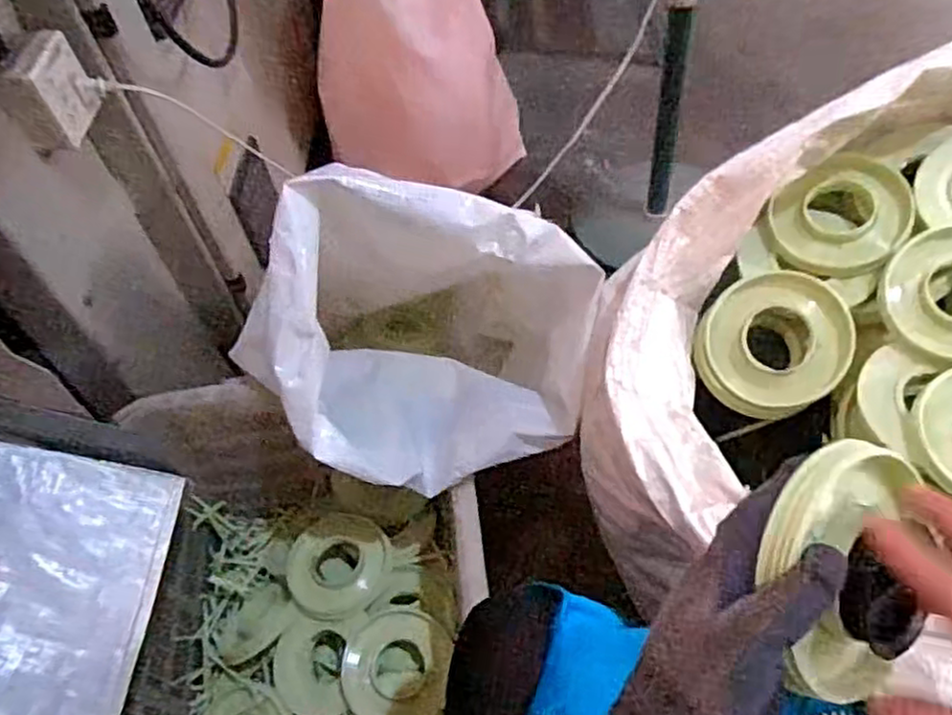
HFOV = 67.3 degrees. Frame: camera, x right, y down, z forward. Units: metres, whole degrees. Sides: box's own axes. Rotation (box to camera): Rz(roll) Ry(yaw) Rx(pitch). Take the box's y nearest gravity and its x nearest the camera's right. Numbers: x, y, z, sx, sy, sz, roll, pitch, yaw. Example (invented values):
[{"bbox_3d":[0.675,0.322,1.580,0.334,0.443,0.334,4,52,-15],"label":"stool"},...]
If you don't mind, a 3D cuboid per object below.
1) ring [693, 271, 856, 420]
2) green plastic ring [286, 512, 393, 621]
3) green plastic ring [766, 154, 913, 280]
[{"bbox_3d":[0.290,-0.012,0.702,0.136,0.138,0.033,6,8,19],"label":"ring"},{"bbox_3d":[-0.171,0.263,0.913,0.126,0.049,0.129,-3,52,4],"label":"green plastic ring"},{"bbox_3d":[0.362,-0.139,0.711,0.128,0.019,0.116,-28,74,9],"label":"green plastic ring"}]

